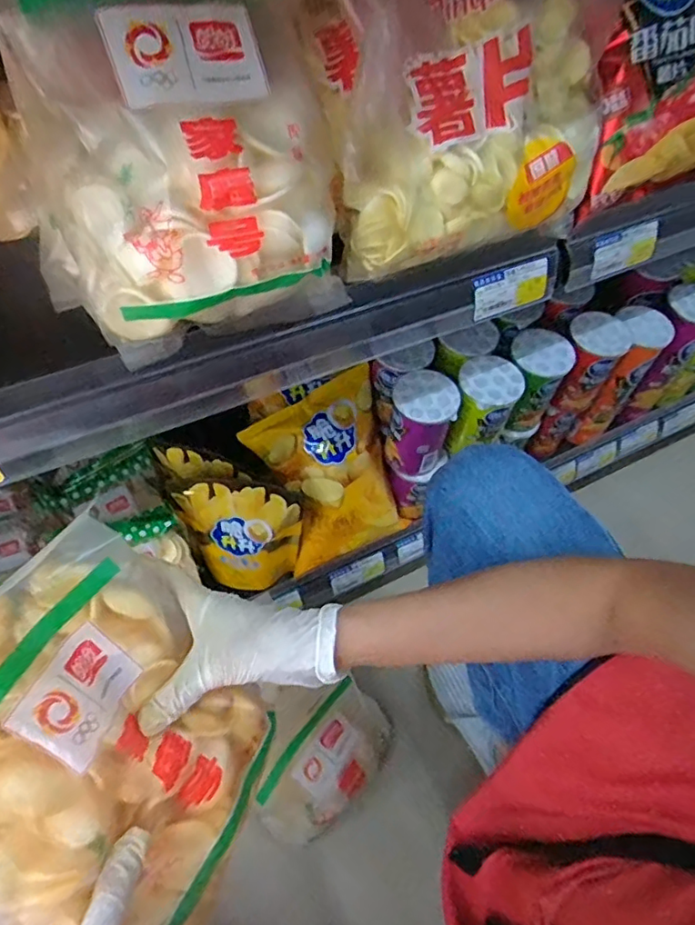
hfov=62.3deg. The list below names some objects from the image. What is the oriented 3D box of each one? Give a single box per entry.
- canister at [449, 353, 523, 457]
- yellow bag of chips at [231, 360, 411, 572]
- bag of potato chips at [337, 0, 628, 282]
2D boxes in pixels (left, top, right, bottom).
[{"bbox_3d":[0.153,-0.063,0.654,0.065,0.106,0.066,21,58,10],"label":"canister"},{"bbox_3d":[-0.014,0.015,0.657,0.157,0.203,0.050,-24,17,-13],"label":"yellow bag of chips"},{"bbox_3d":[0.089,-0.255,0.392,0.215,0.188,0.103,-21,61,-16],"label":"bag of potato chips"}]

